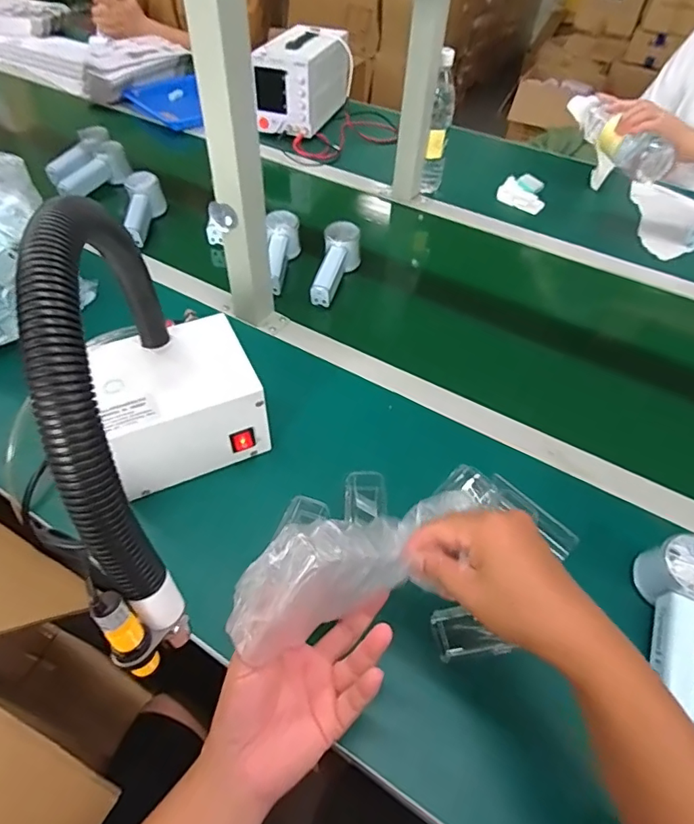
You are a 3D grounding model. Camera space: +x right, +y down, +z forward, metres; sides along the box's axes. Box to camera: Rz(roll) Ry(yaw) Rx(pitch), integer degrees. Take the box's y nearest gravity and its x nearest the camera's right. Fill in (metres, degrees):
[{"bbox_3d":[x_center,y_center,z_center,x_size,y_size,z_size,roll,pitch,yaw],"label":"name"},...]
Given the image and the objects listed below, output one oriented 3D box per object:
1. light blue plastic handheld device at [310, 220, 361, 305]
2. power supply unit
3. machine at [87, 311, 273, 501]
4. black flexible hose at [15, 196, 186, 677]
[{"bbox_3d":[-0.023,-0.215,0.758,0.053,0.059,0.141,16,63,11],"label":"light blue plastic handheld device"},{"bbox_3d":[-0.094,-0.730,1.106,0.142,0.145,0.239,18,51,12],"label":"power supply unit"},{"bbox_3d":[-0.175,-0.010,0.525,0.155,0.101,0.126,-20,53,-19],"label":"machine"},{"bbox_3d":[-0.152,-0.030,0.340,0.034,0.201,0.329,-9,50,-10],"label":"black flexible hose"}]

